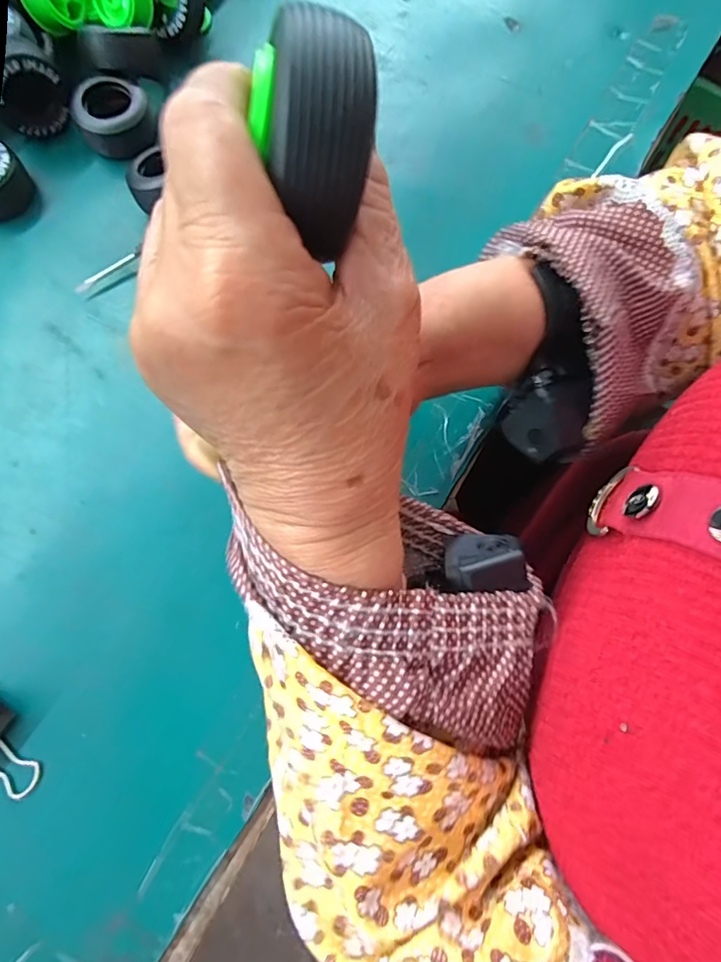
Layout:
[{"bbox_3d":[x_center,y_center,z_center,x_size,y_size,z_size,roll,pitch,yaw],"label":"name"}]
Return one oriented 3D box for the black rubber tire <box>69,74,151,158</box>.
[{"bbox_3d":[-0.164,-0.242,0.315,0.046,0.029,0.037,-31,78,-8],"label":"black rubber tire"}]

